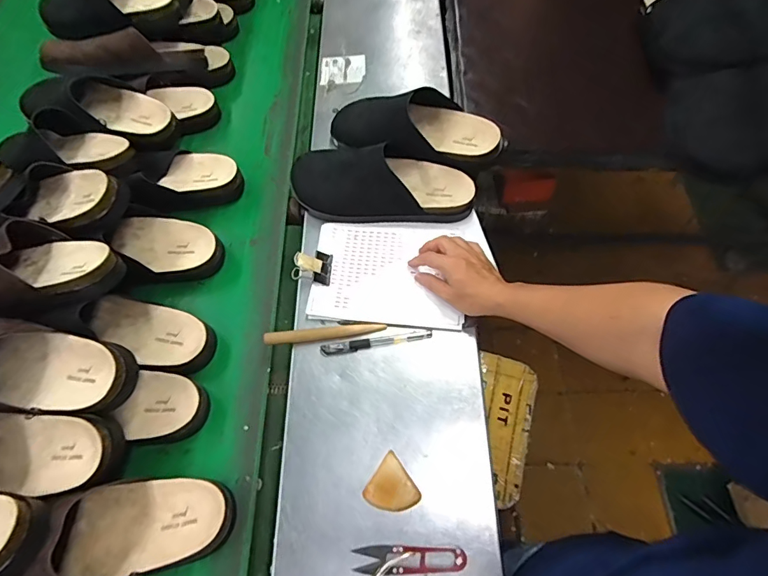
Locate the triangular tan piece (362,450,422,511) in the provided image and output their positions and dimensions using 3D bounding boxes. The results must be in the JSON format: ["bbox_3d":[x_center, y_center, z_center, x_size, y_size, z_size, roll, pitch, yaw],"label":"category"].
[{"bbox_3d":[0.013,0.232,0.521,0.057,0.004,0.057,30,68,15],"label":"triangular tan piece"}]

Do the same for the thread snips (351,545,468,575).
[{"bbox_3d":[0.029,0.292,0.482,0.118,0.011,0.026,-1,64,0],"label":"thread snips"}]

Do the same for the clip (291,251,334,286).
[{"bbox_3d":[-0.103,-0.031,0.643,0.061,0.047,0.049,11,65,6],"label":"clip"}]

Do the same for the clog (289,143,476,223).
[{"bbox_3d":[-0.005,-0.161,0.671,0.278,0.075,0.105,3,64,2],"label":"clog"}]

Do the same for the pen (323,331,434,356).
[{"bbox_3d":[-0.011,0.073,0.599,0.147,0.009,0.016,-8,64,-3],"label":"pen"}]

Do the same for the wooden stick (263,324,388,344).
[{"bbox_3d":[-0.078,0.060,0.600,0.158,0.014,0.017,-6,64,-2],"label":"wooden stick"}]

